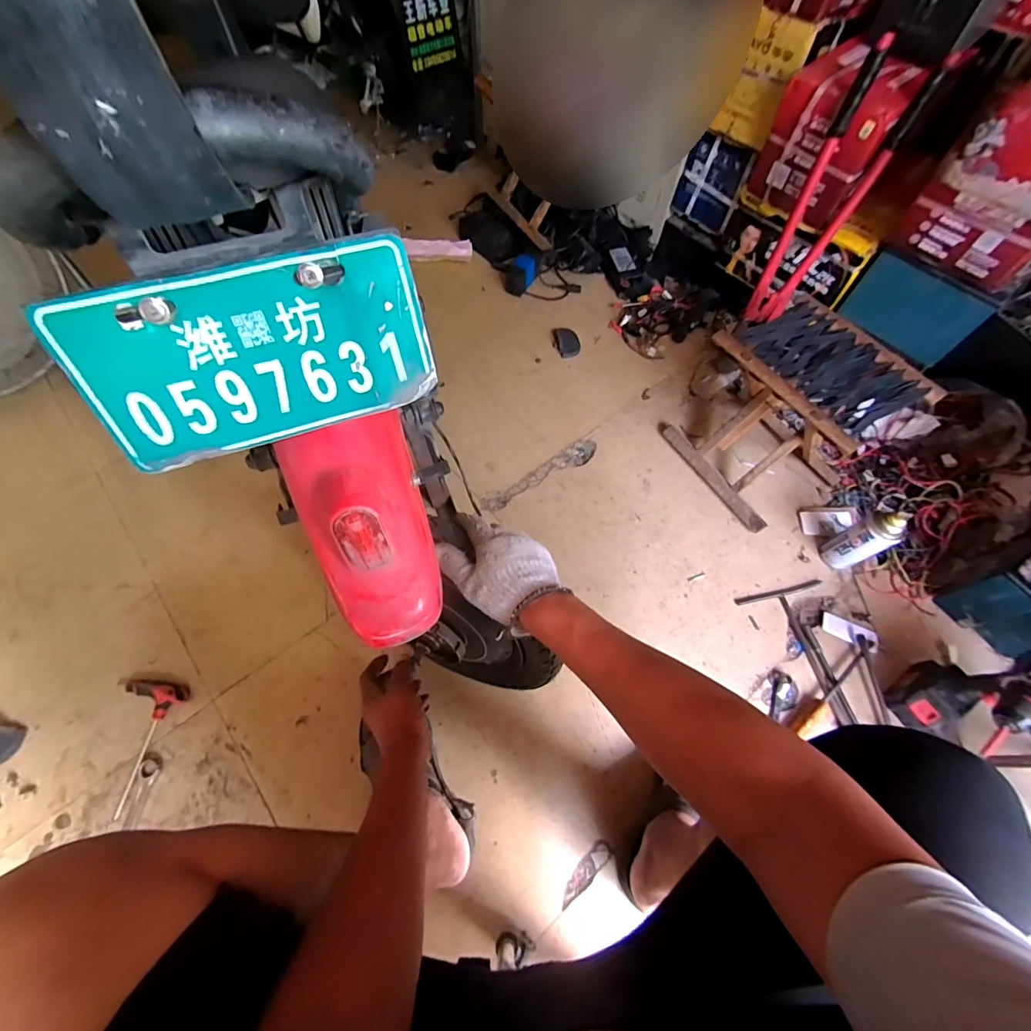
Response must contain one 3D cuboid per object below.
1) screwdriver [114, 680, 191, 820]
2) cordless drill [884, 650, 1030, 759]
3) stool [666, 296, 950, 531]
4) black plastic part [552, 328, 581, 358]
[{"bbox_3d":[-0.618,0.365,0.729,0.093,0.028,0.192,10,63,3],"label":"screwdriver"},{"bbox_3d":[0.705,0.286,0.701,0.145,0.241,0.107,-22,66,-12],"label":"cordless drill"},{"bbox_3d":[0.528,-0.200,0.913,0.258,0.297,0.302,-30,68,-16],"label":"stool"},{"bbox_3d":[0.134,-0.452,1.188,0.066,0.017,0.090,-4,63,-4],"label":"black plastic part"}]

